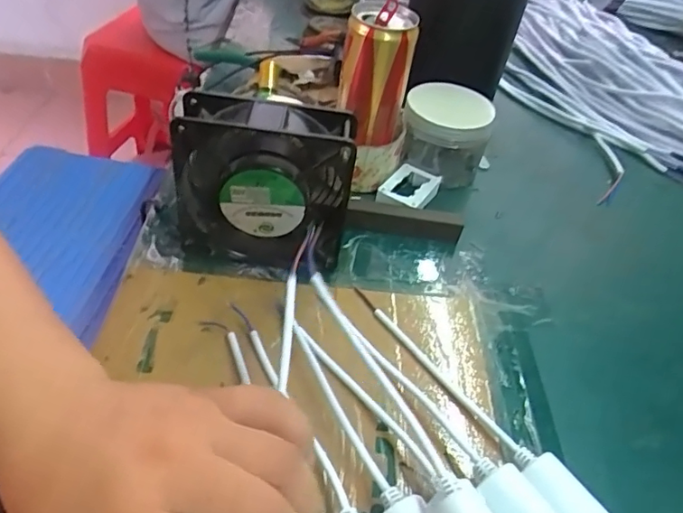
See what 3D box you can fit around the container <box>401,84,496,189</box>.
[{"bbox_3d":[0.099,-0.115,0.529,0.079,0.072,0.073,4,43,-3],"label":"container"}]

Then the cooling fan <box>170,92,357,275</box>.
[{"bbox_3d":[-0.060,-0.048,0.393,0.130,0.119,0.042,7,43,0],"label":"cooling fan"}]

